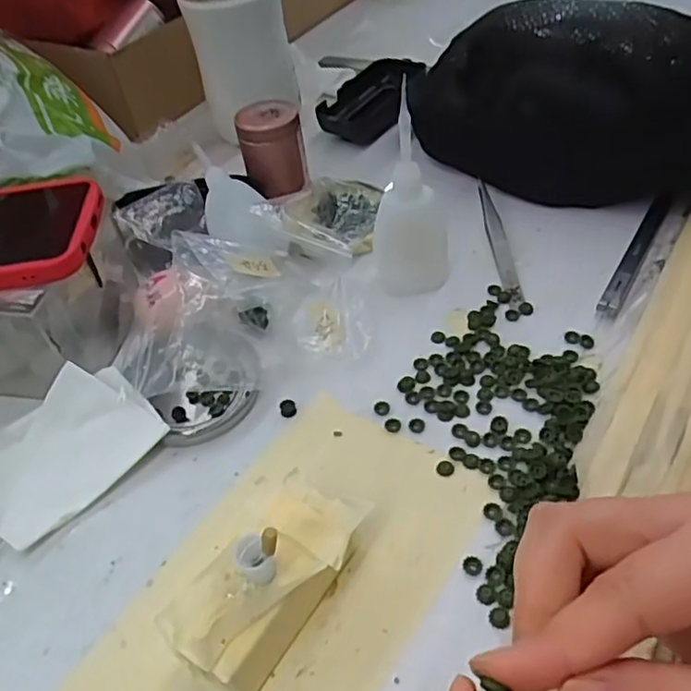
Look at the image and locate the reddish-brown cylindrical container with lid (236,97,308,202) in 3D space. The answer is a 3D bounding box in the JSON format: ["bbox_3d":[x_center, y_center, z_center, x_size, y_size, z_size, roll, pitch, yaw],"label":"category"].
[{"bbox_3d":[-0.051,-0.139,0.465,0.043,0.060,0.038,-12,47,-4],"label":"reddish-brown cylindrical container with lid"}]

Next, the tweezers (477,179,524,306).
[{"bbox_3d":[0.098,-0.074,0.425,0.013,0.007,0.132,-4,47,3],"label":"tweezers"}]

